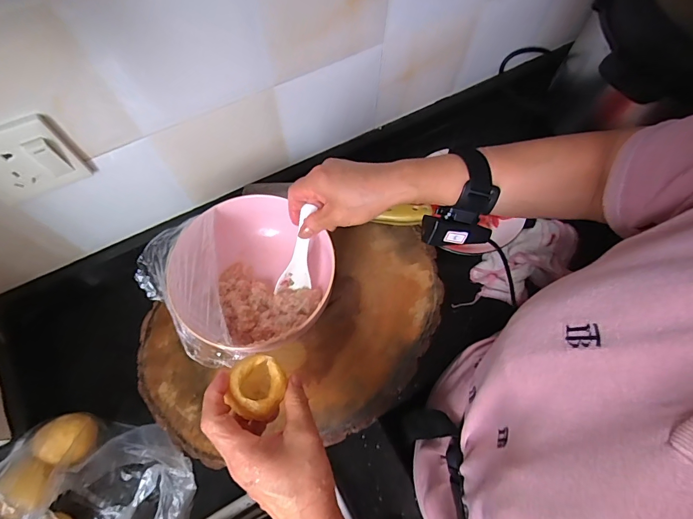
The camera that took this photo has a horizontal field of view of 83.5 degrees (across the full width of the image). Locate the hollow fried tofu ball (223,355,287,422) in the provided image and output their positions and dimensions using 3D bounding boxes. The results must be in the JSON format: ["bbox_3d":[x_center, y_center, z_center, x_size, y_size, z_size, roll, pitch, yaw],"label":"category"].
[{"bbox_3d":[-0.074,0.110,0.338,0.044,0.041,0.047,0,68,0],"label":"hollow fried tofu ball"}]

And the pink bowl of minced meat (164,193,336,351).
[{"bbox_3d":[-0.109,0.019,0.462,0.166,0.075,0.173,0,68,0],"label":"pink bowl of minced meat"}]

